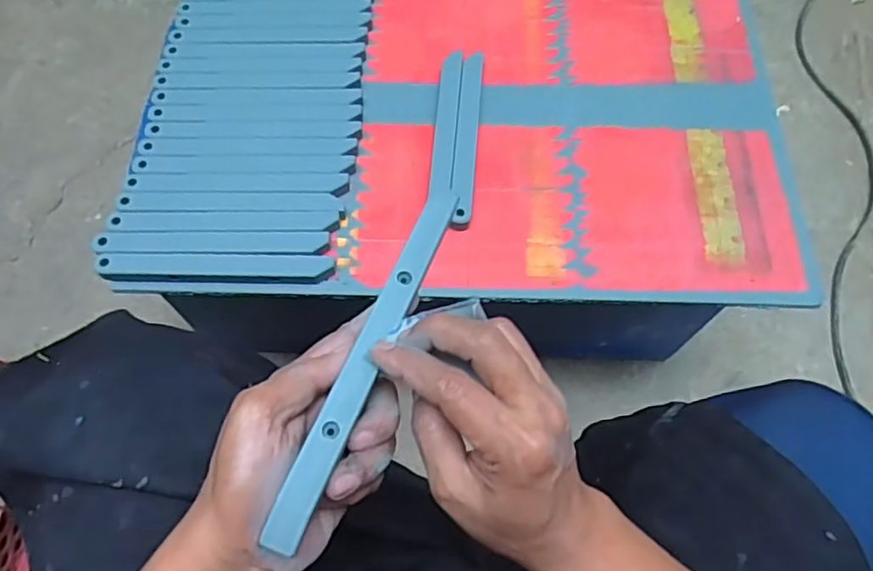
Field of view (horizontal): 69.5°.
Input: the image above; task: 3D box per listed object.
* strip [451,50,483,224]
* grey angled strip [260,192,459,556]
[{"bbox_3d":[0.030,-0.144,0.596,0.021,0.012,0.193,4,67,2],"label":"strip"},{"bbox_3d":[-0.029,0.027,0.300,0.016,0.011,0.193,20,59,8],"label":"grey angled strip"}]

